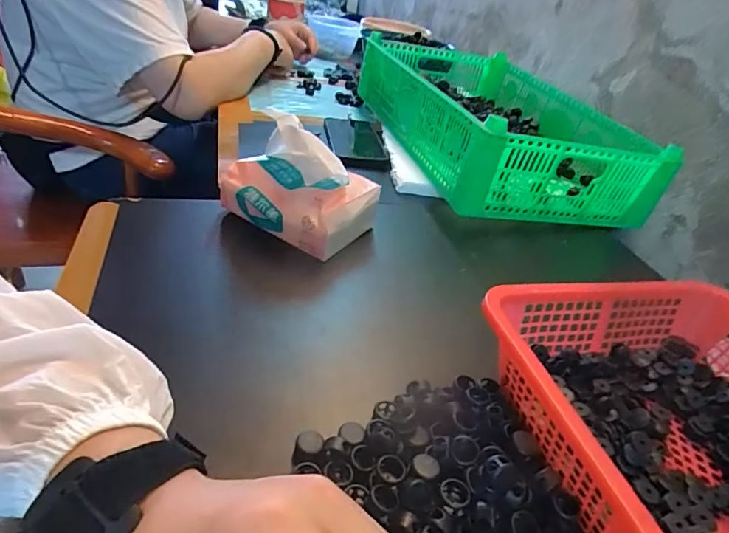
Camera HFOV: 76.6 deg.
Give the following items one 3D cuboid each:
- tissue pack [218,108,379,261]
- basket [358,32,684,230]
[{"bbox_3d":[-0.065,-0.086,0.458,0.141,0.100,0.090,23,36,16],"label":"tissue pack"},{"bbox_3d":[0.193,-0.236,0.731,0.294,0.106,0.477,-2,37,-18],"label":"basket"}]

